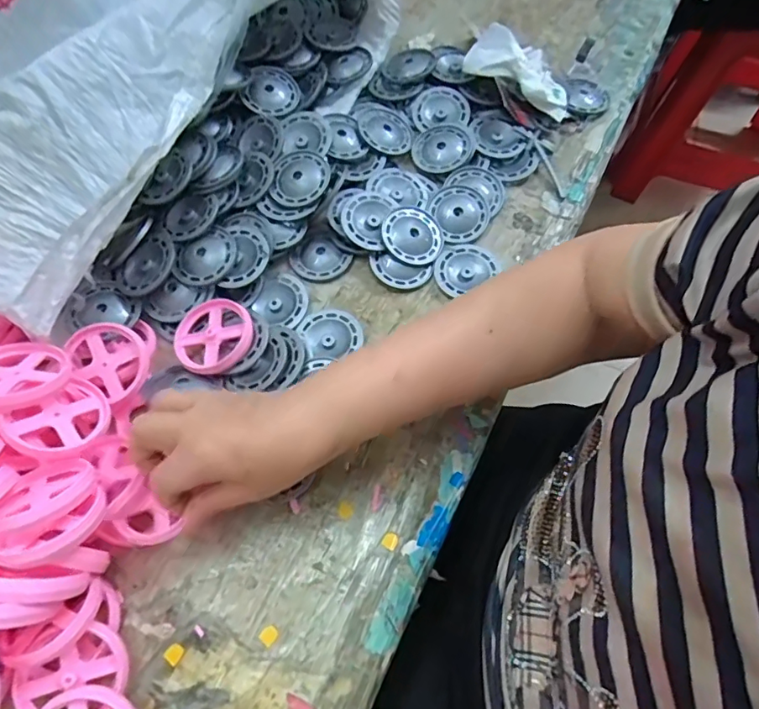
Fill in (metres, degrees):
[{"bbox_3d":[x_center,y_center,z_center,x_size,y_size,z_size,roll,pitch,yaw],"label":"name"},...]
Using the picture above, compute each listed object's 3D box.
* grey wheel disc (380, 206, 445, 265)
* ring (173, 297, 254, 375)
[{"bbox_3d":[0.030,-0.106,0.450,0.054,0.009,0.054,4,73,-15],"label":"grey wheel disc"},{"bbox_3d":[-0.133,-0.014,0.409,0.064,0.017,0.064,0,65,1],"label":"ring"}]

